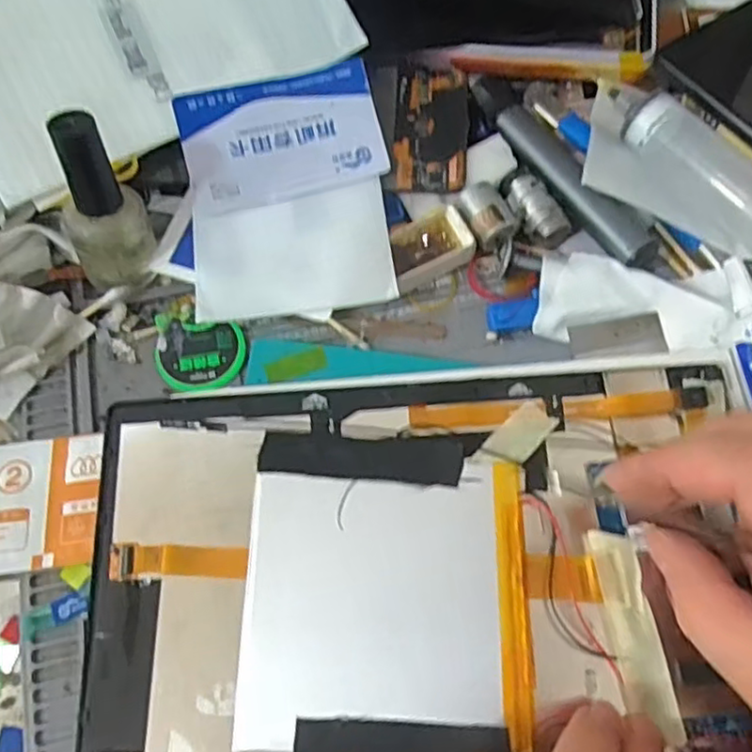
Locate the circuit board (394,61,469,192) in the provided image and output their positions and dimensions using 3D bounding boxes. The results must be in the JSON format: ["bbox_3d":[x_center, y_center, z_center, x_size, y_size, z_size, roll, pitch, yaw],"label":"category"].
[{"bbox_3d":[0.026,-0.116,0.306,0.033,0.007,0.069,2,66,1],"label":"circuit board"}]

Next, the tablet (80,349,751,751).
[{"bbox_3d":[0.015,0.073,0.231,0.226,0.011,0.154,-5,66,-2],"label":"tablet"}]

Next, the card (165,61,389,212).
[{"bbox_3d":[-0.041,-0.105,0.292,0.085,0.004,0.053,-15,89,-6],"label":"card"}]

